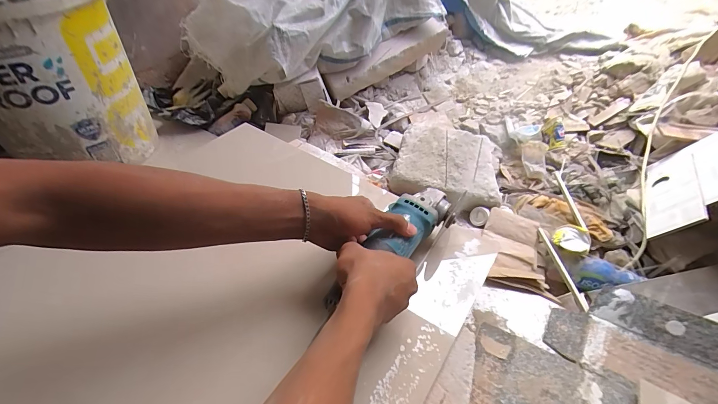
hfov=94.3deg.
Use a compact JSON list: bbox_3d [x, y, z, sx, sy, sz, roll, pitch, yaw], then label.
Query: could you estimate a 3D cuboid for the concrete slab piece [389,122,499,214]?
[{"bbox_3d":[0.212,-0.094,0.802,0.243,0.069,0.216,11,46,11],"label":"concrete slab piece"}]

